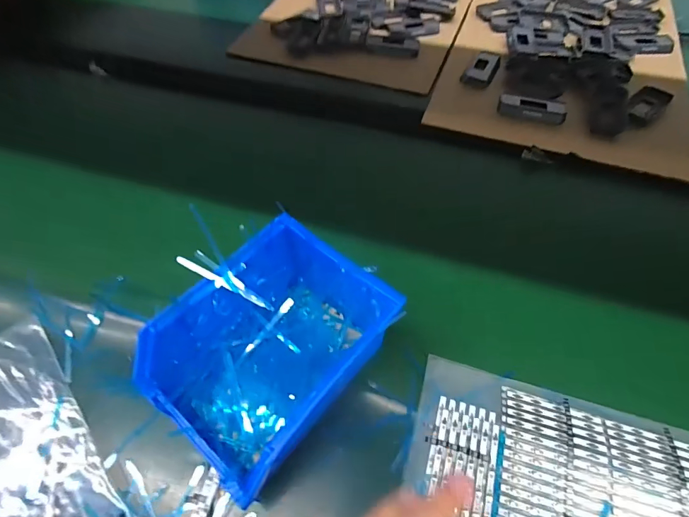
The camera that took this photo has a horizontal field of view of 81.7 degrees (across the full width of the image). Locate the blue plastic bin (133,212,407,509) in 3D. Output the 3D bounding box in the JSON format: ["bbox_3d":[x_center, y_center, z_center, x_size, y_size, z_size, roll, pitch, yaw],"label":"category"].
[{"bbox_3d":[-0.047,0.059,0.258,0.106,0.075,0.139,37,63,23],"label":"blue plastic bin"}]

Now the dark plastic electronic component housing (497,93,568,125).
[{"bbox_3d":[0.219,-0.175,0.466,0.073,0.009,0.033,14,56,10],"label":"dark plastic electronic component housing"}]

